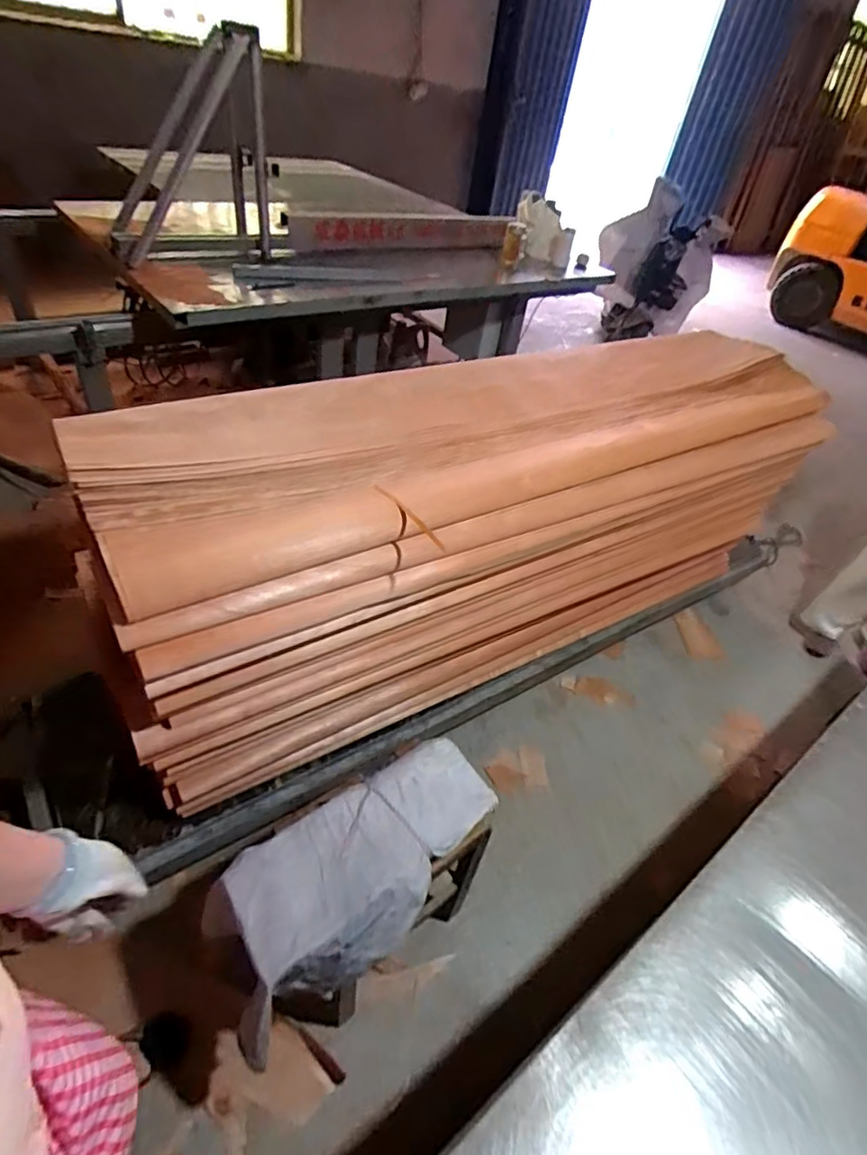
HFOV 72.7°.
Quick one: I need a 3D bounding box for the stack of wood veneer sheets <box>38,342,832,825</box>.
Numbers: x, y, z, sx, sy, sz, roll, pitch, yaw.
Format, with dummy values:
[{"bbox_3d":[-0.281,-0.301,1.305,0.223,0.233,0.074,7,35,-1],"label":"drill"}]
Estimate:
[{"bbox_3d":[0.139,-0.109,1.524,1.745,0.674,0.533,-17,49,-27],"label":"stack of wood veneer sheets"}]

